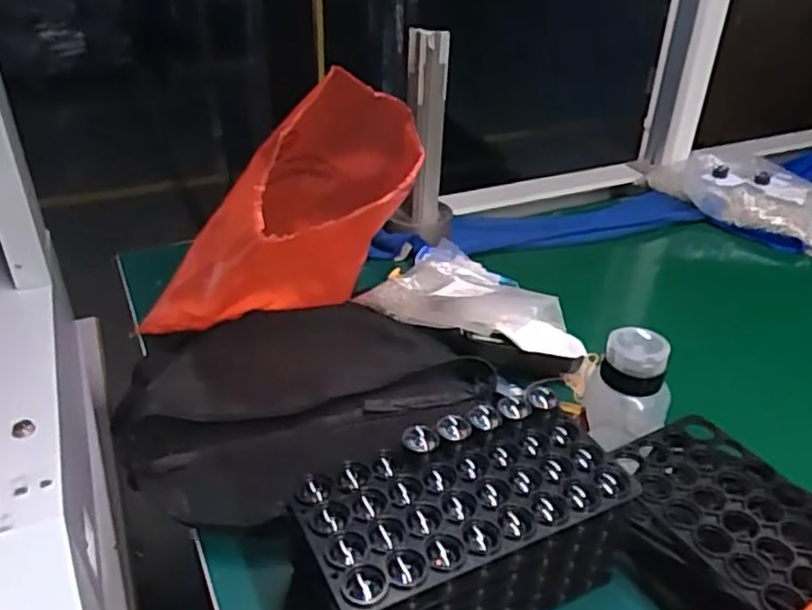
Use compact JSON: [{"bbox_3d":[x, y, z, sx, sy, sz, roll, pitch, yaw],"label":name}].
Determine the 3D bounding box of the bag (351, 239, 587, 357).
[{"bbox_3d":[0.051,-0.009,0.692,0.168,0.032,0.224,-12,35,-19],"label":"bag"}]

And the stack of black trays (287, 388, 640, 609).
[{"bbox_3d":[0.031,0.143,0.424,0.205,0.101,0.094,-14,35,-22],"label":"stack of black trays"}]

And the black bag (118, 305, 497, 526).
[{"bbox_3d":[-0.096,0.074,0.597,0.290,0.066,0.241,-17,36,-25],"label":"black bag"}]

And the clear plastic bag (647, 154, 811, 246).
[{"bbox_3d":[0.475,-0.167,0.976,0.254,0.053,0.165,26,41,35],"label":"clear plastic bag"}]

